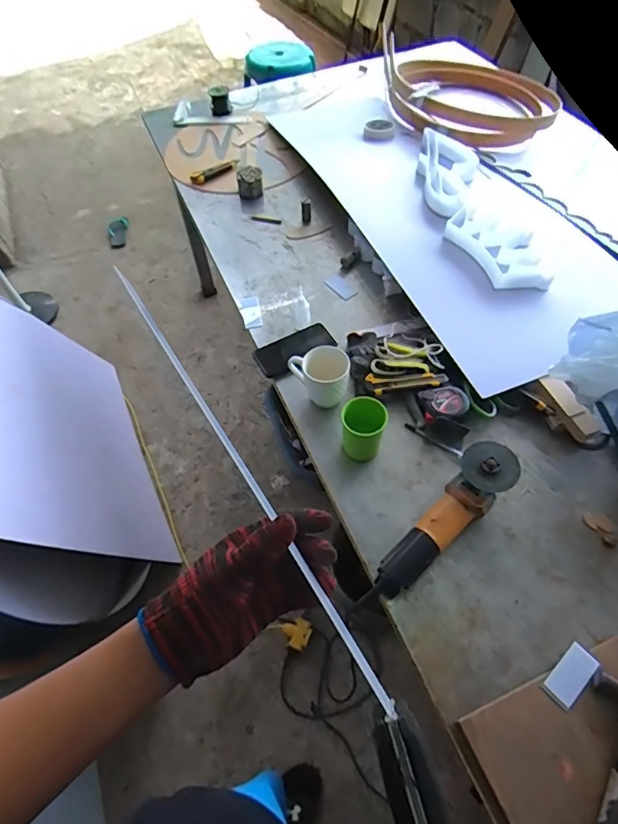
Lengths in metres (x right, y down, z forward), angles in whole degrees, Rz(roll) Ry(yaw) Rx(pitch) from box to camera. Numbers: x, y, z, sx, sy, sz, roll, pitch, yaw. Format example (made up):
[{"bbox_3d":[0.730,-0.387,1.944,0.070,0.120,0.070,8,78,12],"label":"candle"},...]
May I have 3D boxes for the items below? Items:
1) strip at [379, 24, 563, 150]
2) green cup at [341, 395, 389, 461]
[{"bbox_3d":[0.455,-1.074,1.518,0.483,0.085,0.887,-14,58,-5],"label":"strip"},{"bbox_3d":[0.095,0.029,0.821,0.070,0.105,0.074,-2,57,3],"label":"green cup"}]

